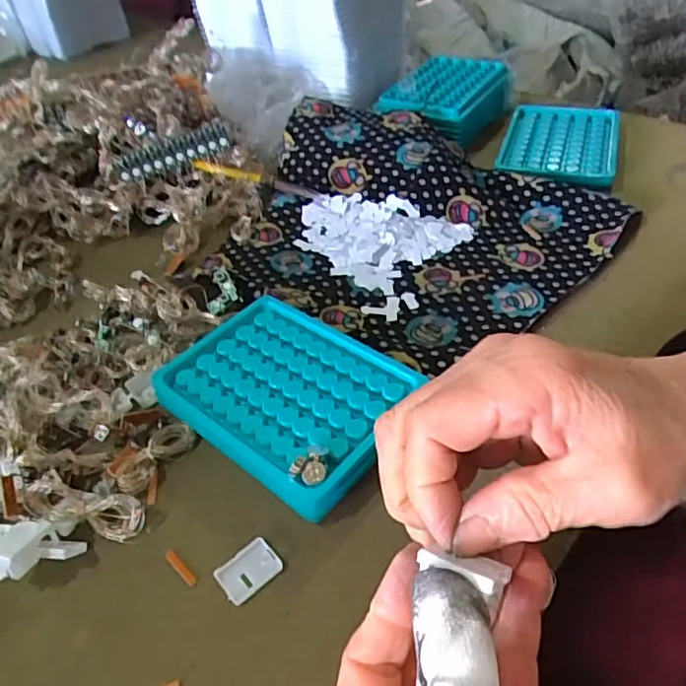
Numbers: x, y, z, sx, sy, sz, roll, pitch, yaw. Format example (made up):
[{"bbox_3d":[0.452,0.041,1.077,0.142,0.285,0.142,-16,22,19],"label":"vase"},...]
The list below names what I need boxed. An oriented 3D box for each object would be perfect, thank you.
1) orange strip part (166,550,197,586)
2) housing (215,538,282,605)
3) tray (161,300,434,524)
[{"bbox_3d":[-0.077,0.105,0.273,0.022,0.004,0.005,32,54,34],"label":"orange strip part"},{"bbox_3d":[-0.044,0.105,0.269,0.028,0.004,0.019,-31,48,-25],"label":"housing"},{"bbox_3d":[-0.030,0.023,0.330,0.138,0.024,0.104,29,52,32],"label":"tray"}]

